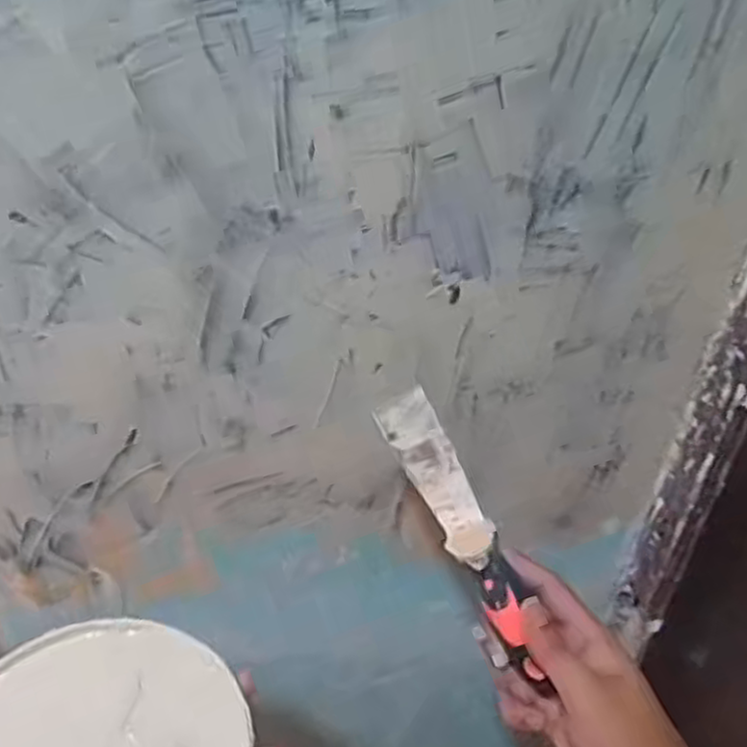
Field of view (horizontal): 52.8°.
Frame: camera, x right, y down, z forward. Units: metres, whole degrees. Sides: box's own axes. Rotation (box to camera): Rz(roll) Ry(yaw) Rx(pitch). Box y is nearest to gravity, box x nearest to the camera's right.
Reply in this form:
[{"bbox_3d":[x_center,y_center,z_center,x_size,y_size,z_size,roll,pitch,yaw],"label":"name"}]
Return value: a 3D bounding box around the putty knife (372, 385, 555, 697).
[{"bbox_3d":[0.056,0.091,0.459,0.021,0.038,0.172,-10,71,-58],"label":"putty knife"}]

